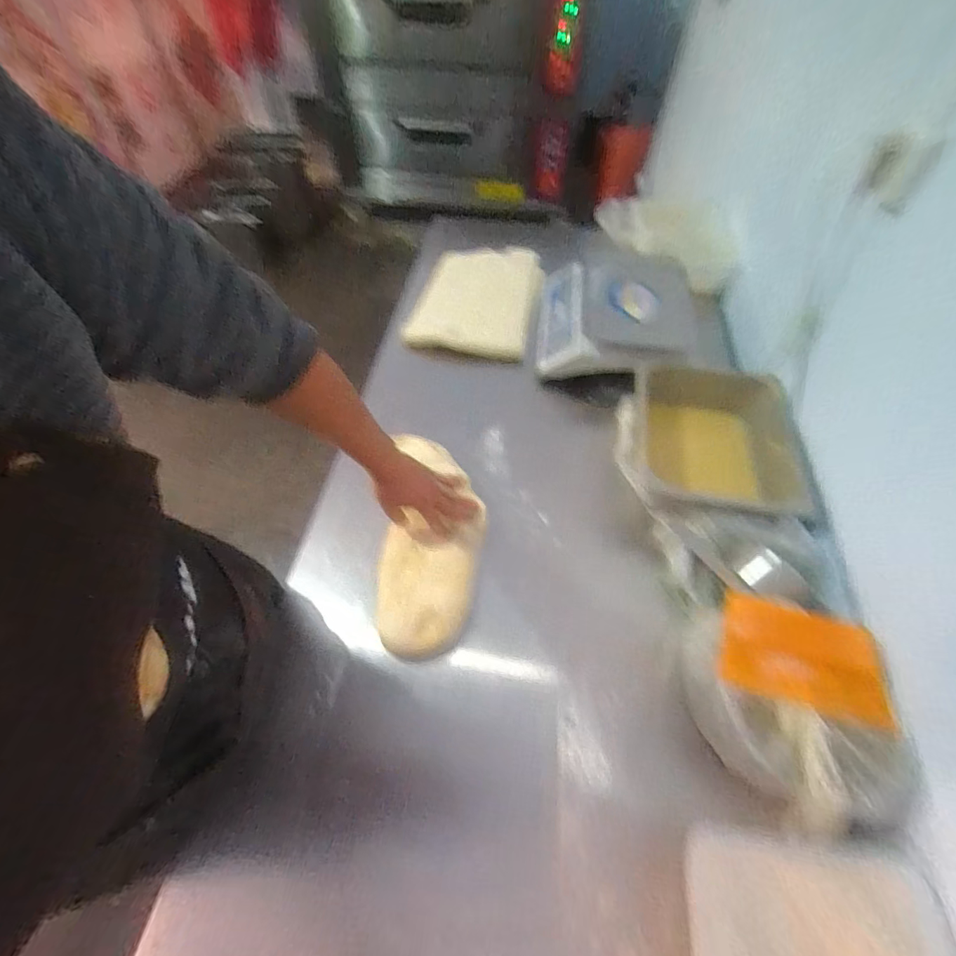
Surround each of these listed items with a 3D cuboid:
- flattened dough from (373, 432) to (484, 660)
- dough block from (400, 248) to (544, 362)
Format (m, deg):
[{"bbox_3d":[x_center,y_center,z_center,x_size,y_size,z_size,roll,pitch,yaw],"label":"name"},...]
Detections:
[{"bbox_3d":[-0.074,0.095,0.748,0.161,0.042,0.378,2,62,1],"label":"flattened dough"},{"bbox_3d":[0.008,-0.470,1.157,0.282,0.046,0.447,11,56,7],"label":"dough block"}]

